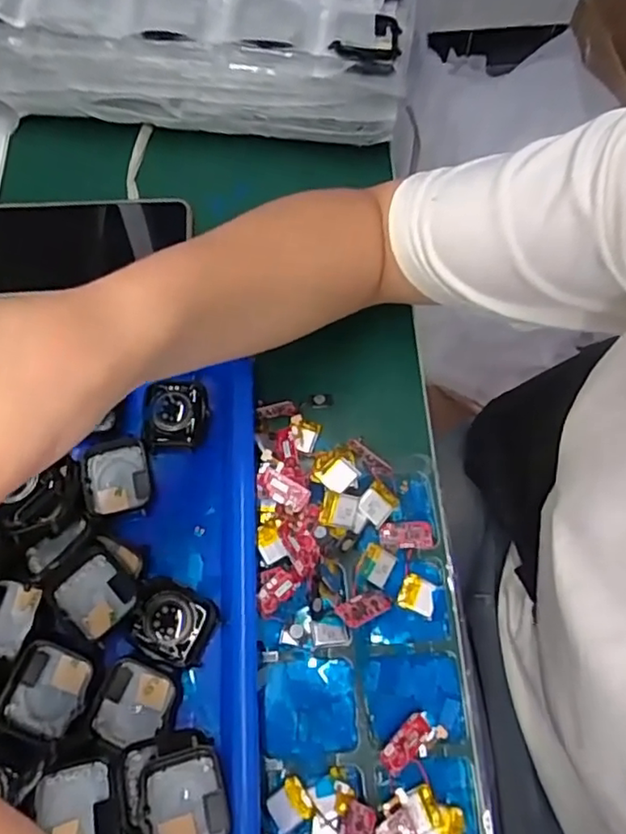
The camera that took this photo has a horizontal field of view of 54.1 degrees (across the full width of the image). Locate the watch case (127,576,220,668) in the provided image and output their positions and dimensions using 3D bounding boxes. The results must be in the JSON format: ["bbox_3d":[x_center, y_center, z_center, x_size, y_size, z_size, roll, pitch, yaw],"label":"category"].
[{"bbox_3d":[-0.072,0.105,0.315,0.043,0.011,0.035,24,69,10],"label":"watch case"}]

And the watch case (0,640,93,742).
[{"bbox_3d":[-0.127,0.132,0.293,0.035,0.011,0.040,18,69,7],"label":"watch case"}]

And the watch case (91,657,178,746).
[{"bbox_3d":[-0.087,0.141,0.300,0.034,0.010,0.037,18,69,7],"label":"watch case"}]

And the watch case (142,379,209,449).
[{"bbox_3d":[-0.079,-0.002,0.352,0.035,0.013,0.036,-3,67,-1],"label":"watch case"}]

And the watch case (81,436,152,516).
[{"bbox_3d":[-0.110,0.034,0.344,0.036,0.007,0.041,-12,68,-5],"label":"watch case"}]

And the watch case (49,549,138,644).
[{"bbox_3d":[-0.109,0.091,0.311,0.038,0.010,0.034,41,73,15],"label":"watch case"}]

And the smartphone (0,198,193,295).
[{"bbox_3d":[-0.166,-0.115,0.420,0.155,0.015,0.073,-2,66,-3],"label":"smartphone"}]

